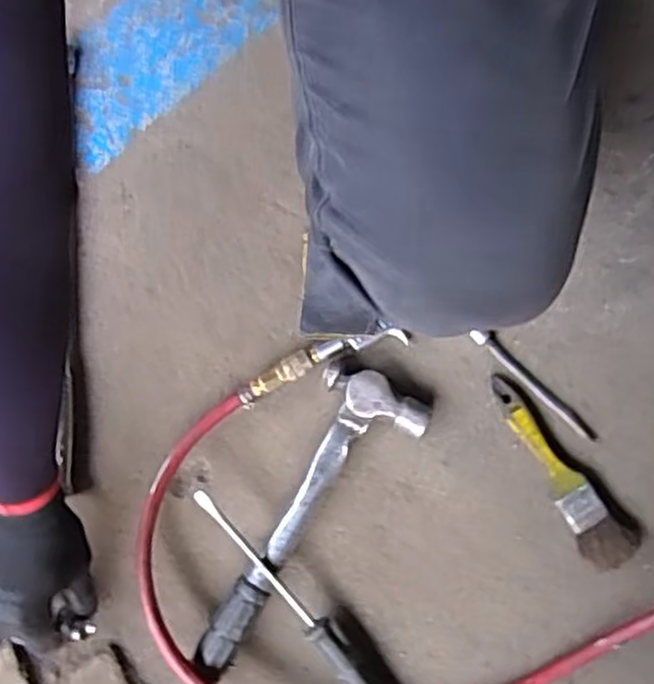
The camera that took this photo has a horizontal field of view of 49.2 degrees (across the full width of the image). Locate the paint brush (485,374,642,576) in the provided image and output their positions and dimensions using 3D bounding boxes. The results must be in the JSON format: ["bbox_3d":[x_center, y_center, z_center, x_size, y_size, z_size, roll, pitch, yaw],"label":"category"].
[{"bbox_3d":[0.197,0.110,0.617,0.042,0.029,0.180,-33,81,-5],"label":"paint brush"}]

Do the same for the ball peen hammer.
[{"bbox_3d":[-0.030,0.147,0.617,0.092,0.033,0.280,36,82,7],"label":"ball peen hammer"}]

